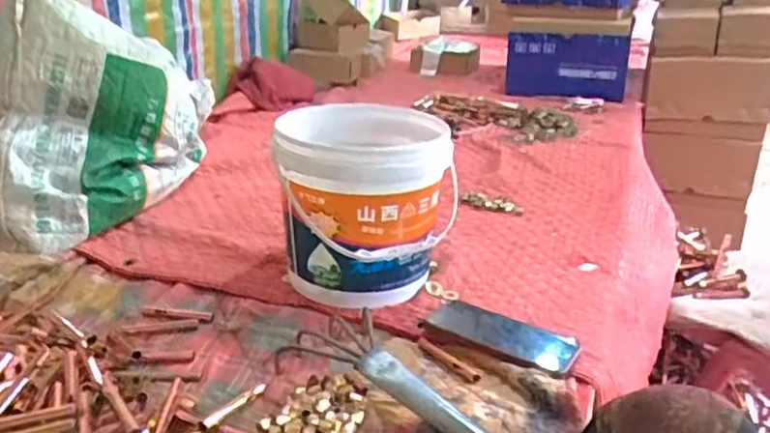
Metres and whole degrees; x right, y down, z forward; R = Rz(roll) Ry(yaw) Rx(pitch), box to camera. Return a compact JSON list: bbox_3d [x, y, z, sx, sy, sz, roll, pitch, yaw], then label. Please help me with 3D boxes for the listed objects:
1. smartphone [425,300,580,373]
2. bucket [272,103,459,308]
[{"bbox_3d":[0.122,0.127,0.691,0.164,0.014,0.078,17,23,32],"label":"smartphone"},{"bbox_3d":[-0.023,-0.019,0.799,0.196,0.204,0.222,-2,25,-3],"label":"bucket"}]

